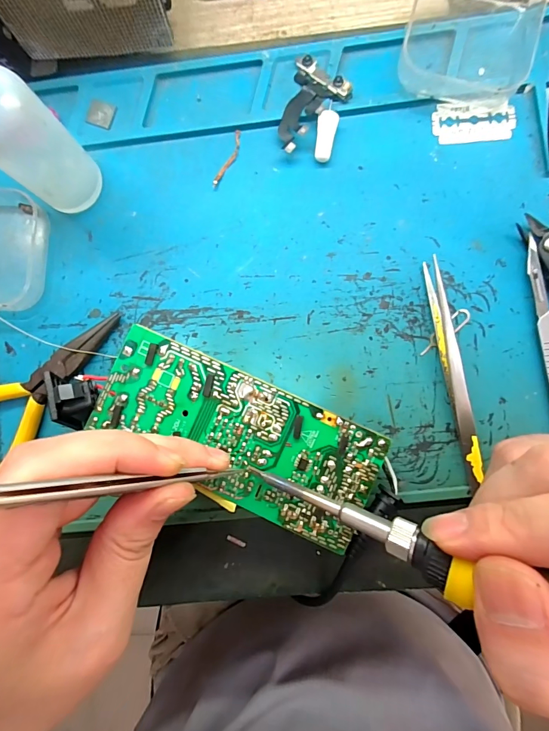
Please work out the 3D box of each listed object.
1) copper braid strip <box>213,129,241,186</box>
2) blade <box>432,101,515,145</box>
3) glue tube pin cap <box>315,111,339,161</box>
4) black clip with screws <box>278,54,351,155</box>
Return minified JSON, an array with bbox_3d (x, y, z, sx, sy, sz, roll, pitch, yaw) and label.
[{"bbox_3d":[-0.025,-0.113,0.200,0.006,0.004,0.033,23,88,3],"label":"copper braid strip"},{"bbox_3d":[0.106,-0.130,0.194,0.042,0.004,0.022,-1,87,3],"label":"blade"},{"bbox_3d":[0.027,-0.122,0.195,0.010,0.009,0.023,10,88,3],"label":"glue tube pin cap"},{"bbox_3d":[0.014,-0.138,0.196,0.034,0.008,0.047,41,90,4],"label":"black clip with screws"}]

